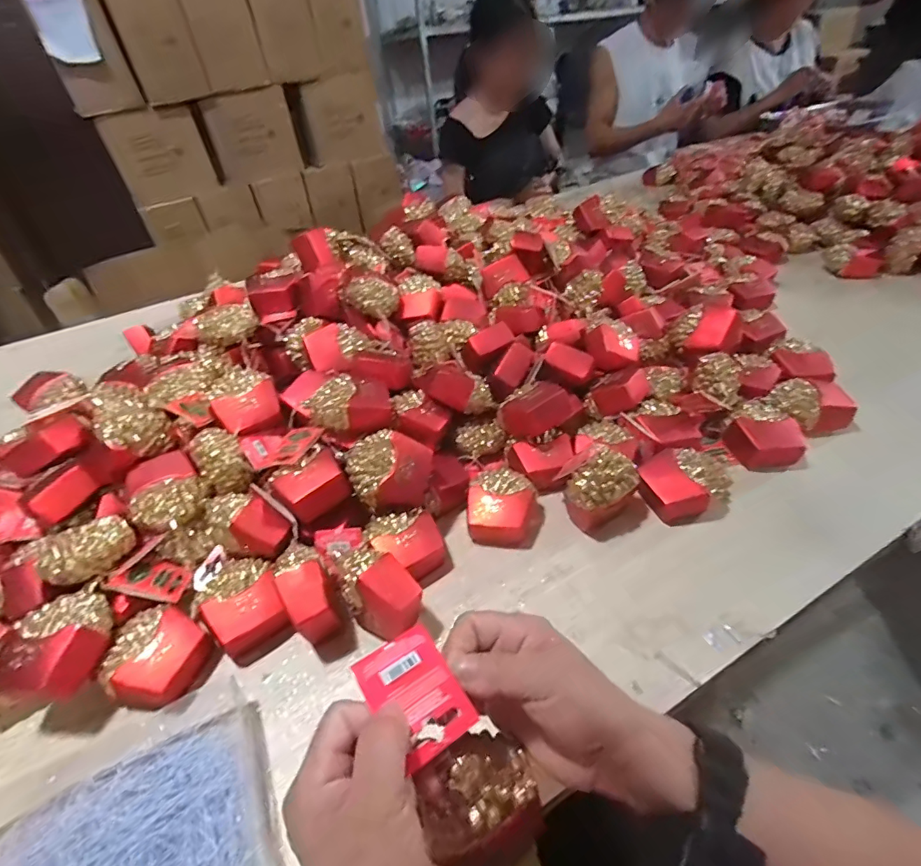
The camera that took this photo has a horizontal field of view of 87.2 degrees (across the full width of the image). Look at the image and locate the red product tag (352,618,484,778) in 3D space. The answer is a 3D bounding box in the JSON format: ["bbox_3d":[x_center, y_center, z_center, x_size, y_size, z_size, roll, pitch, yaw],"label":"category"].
[{"bbox_3d":[-0.025,0.139,0.258,0.044,0.004,0.060,-26,56,-22],"label":"red product tag"}]

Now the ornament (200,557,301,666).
[{"bbox_3d":[-0.194,0.159,0.439,0.064,0.050,0.072,-31,45,-27],"label":"ornament"}]

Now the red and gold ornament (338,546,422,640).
[{"bbox_3d":[-0.065,0.135,0.405,0.074,0.040,0.043,48,45,-2],"label":"red and gold ornament"}]

